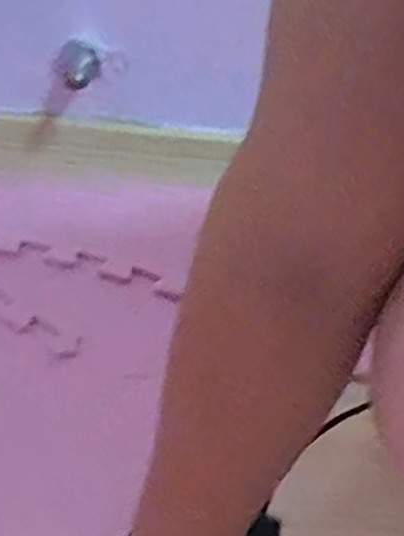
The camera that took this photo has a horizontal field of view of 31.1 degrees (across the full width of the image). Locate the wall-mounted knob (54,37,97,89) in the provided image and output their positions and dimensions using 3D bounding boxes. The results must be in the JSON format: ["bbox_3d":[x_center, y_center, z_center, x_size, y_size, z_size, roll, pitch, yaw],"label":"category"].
[{"bbox_3d":[-0.119,-0.193,0.686,0.038,0.040,0.051,3,37,-8],"label":"wall-mounted knob"}]

